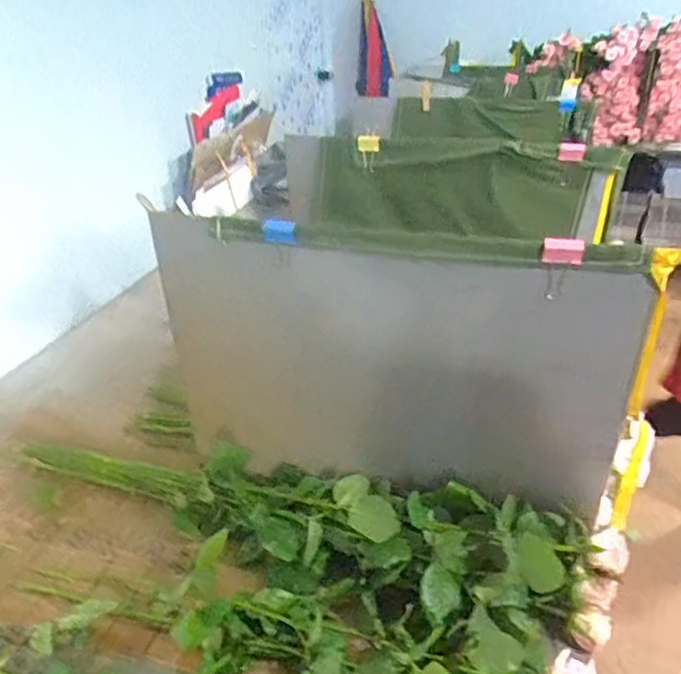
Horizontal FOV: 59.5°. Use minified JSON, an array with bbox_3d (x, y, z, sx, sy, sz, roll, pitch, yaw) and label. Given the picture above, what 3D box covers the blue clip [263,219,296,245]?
[{"bbox_3d":[-0.059,-0.102,0.578,0.032,0.024,0.012,3,30,8],"label":"blue clip"}]

